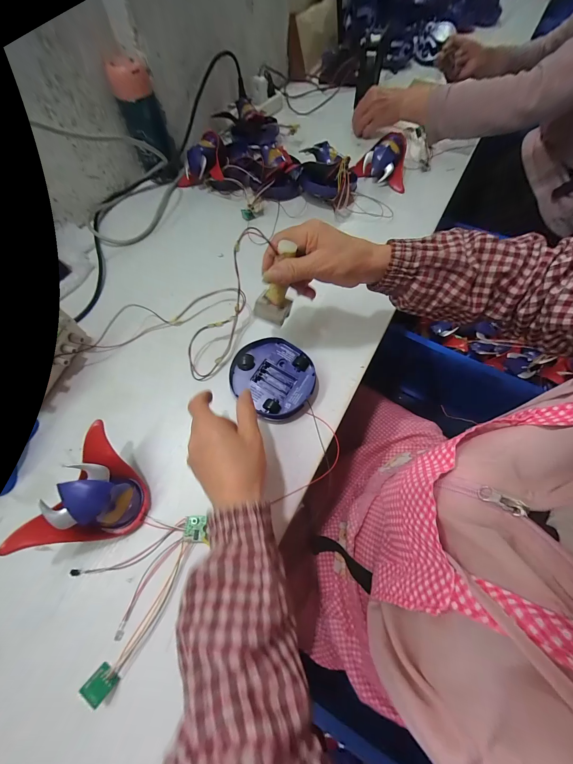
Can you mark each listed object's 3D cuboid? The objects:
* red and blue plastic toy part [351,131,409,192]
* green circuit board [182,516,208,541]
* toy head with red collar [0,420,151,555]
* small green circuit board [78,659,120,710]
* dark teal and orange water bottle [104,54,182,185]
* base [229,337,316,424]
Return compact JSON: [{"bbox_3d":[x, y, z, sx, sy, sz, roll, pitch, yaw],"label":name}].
[{"bbox_3d":[0.201,-0.456,0.575,0.108,0.069,0.070,21,66,11],"label":"red and blue plastic toy part"},{"bbox_3d":[-0.101,0.160,0.307,0.024,0.007,0.025,3,64,3],"label":"green circuit board"},{"bbox_3d":[-0.200,0.121,0.297,0.084,0.066,0.130,19,66,10],"label":"toy head with red collar"},{"bbox_3d":[-0.169,0.274,0.254,0.022,0.004,0.024,30,27,14],"label":"small green circuit board"},{"bbox_3d":[-0.263,-0.484,0.538,0.075,0.177,0.065,-20,65,-9],"label":"dark teal and orange water bottle"},{"bbox_3d":[-0.016,-0.005,0.376,0.107,0.032,0.101,0,64,1],"label":"base"}]

